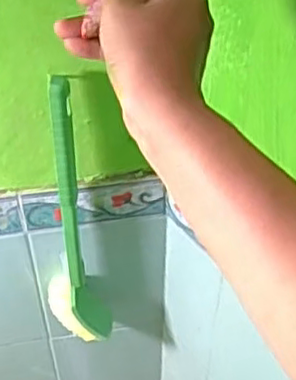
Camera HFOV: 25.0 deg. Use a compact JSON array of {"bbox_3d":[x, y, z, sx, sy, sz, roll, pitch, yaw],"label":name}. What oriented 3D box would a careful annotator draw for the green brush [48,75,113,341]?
[{"bbox_3d":[-0.089,0.049,0.772,0.071,0.402,0.052,-11,49,-10],"label":"green brush"}]

